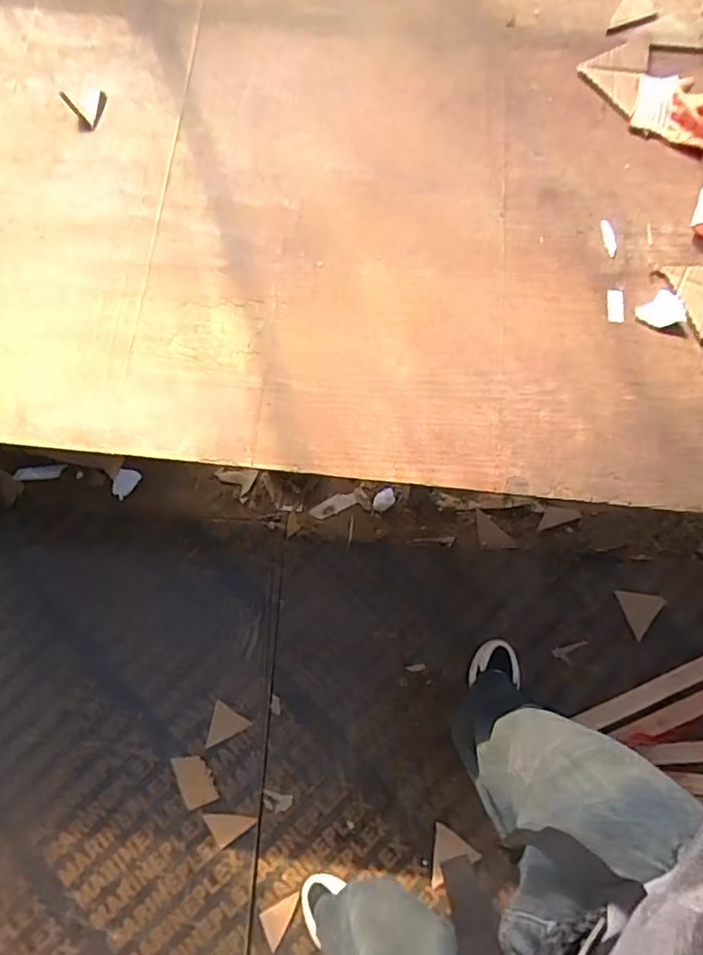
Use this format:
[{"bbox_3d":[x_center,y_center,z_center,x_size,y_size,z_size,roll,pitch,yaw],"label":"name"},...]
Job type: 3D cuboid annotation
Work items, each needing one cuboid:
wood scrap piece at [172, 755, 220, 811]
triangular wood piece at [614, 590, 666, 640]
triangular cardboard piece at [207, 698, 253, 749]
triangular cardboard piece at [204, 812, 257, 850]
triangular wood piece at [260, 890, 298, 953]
[{"bbox_3d":[-0.320,0.616,1.219,0.068,0.007,0.103,-25,76,-5],"label":"wood scrap piece"},{"bbox_3d":[0.658,0.293,1.334,0.097,0.009,0.106,-18,73,-3],"label":"triangular wood piece"},{"bbox_3d":[-0.254,0.518,1.240,0.078,0.006,0.083,11,76,5],"label":"triangular cardboard piece"},{"bbox_3d":[-0.246,0.689,1.201,0.085,0.006,0.071,-36,77,-7],"label":"triangular cardboard piece"},{"bbox_3d":[-0.146,0.850,1.159,0.053,0.004,0.104,23,80,14],"label":"triangular wood piece"}]

